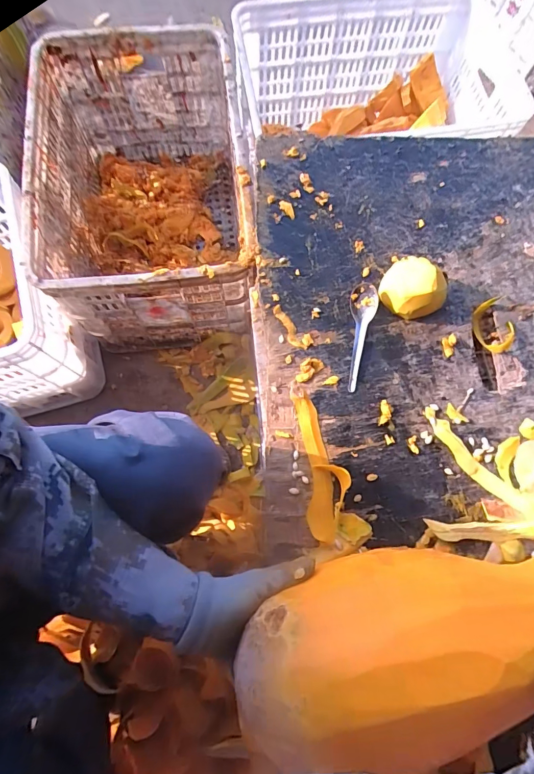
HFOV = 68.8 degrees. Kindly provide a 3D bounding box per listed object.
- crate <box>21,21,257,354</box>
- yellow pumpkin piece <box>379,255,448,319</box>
[{"bbox_3d":[-0.237,-0.398,0.787,0.361,0.319,0.601,-6,76,-3],"label":"crate"},{"bbox_3d":[0.211,-0.141,0.564,0.090,0.047,0.078,36,77,7],"label":"yellow pumpkin piece"}]

